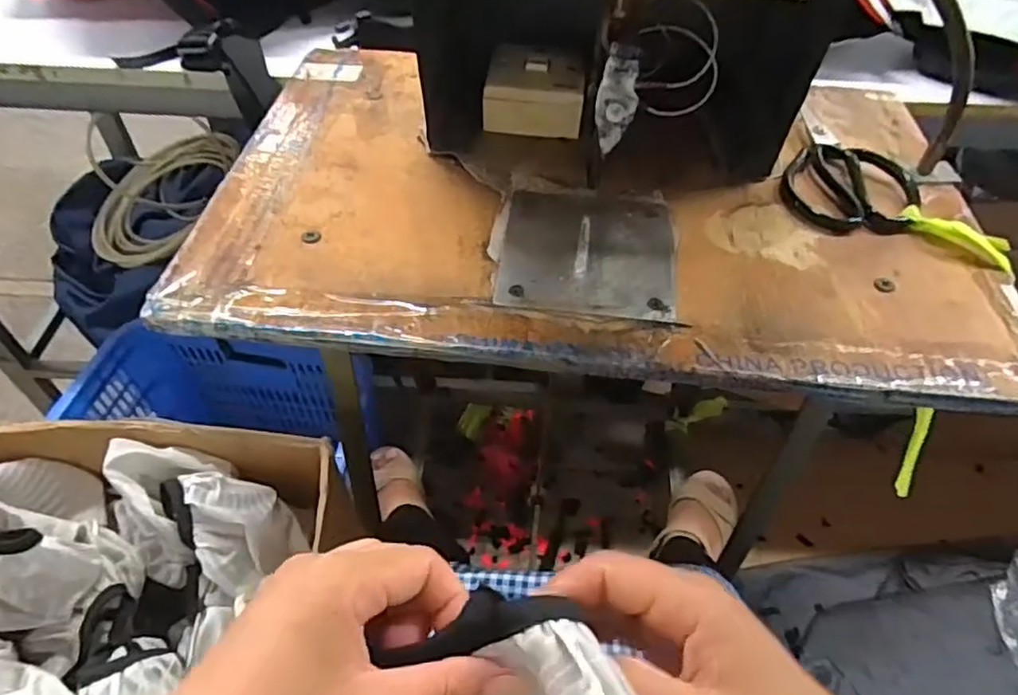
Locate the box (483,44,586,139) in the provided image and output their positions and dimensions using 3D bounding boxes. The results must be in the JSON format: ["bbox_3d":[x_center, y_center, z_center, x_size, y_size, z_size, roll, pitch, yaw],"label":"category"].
[{"bbox_3d":[0.024,-0.229,0.570,0.084,0.037,0.085,6,51,3],"label":"box"}]

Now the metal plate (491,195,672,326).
[{"bbox_3d":[0.059,-0.076,0.479,0.125,0.004,0.128,6,51,3],"label":"metal plate"}]

